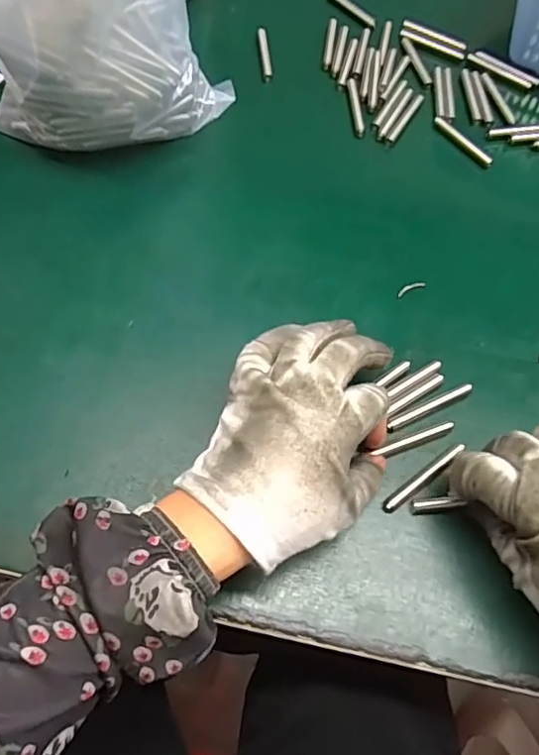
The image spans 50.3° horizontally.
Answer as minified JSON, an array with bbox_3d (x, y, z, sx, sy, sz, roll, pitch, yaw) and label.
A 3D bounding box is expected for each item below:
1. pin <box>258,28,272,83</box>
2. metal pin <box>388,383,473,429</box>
[{"bbox_3d":[-0.004,-0.269,0.477,0.008,0.004,0.060,-4,64,-4],"label":"pin"},{"bbox_3d":[0.095,0.016,0.338,0.056,0.004,0.005,-23,67,-13],"label":"metal pin"}]

